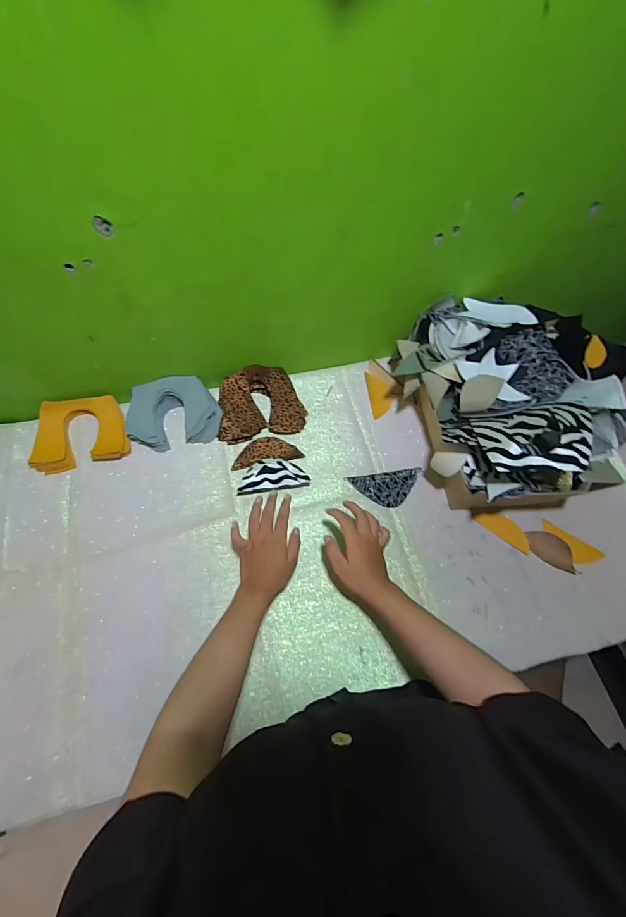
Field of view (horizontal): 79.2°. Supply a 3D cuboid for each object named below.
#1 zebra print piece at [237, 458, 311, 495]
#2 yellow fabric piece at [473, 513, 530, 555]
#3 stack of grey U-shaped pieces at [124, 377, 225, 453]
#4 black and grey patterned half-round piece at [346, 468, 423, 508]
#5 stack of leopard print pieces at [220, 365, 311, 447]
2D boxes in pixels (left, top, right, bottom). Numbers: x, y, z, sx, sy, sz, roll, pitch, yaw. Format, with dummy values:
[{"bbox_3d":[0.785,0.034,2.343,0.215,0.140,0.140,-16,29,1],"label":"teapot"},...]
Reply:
[{"bbox_3d":[-0.071,0.032,0.674,0.121,0.038,0.056,-6,65,-5],"label":"zebra print piece"},{"bbox_3d":[0.337,0.123,0.665,0.099,0.008,0.039,37,68,14],"label":"yellow fabric piece"},{"bbox_3d":[-0.260,-0.085,0.708,0.167,0.054,0.123,-9,65,-7],"label":"stack of grey U-shaped pieces"},{"bbox_3d":[0.137,0.055,0.688,0.130,0.004,0.065,-7,68,-8],"label":"black and grey patterned half-round piece"},{"bbox_3d":[-0.103,-0.107,0.733,0.159,0.046,0.137,-10,65,-7],"label":"stack of leopard print pieces"}]

